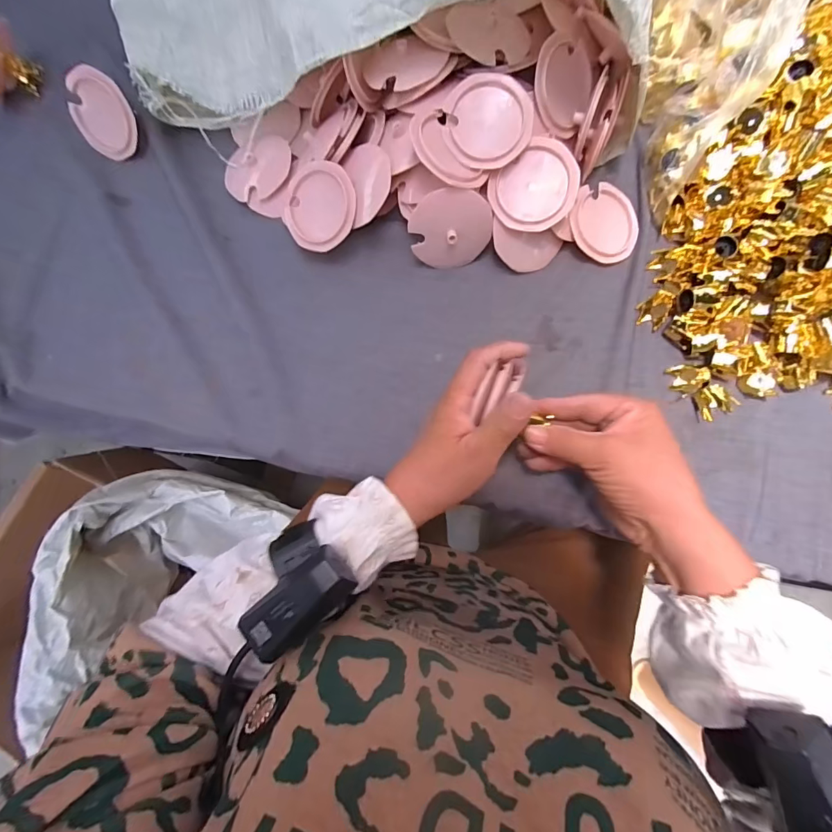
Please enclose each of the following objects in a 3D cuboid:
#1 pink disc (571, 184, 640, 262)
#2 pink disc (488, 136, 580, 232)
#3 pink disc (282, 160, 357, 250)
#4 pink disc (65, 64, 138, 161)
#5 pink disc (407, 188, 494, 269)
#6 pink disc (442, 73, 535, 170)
[{"bbox_3d":[0.184,-0.190,0.405,0.073,0.007,0.075,0,89,-20],"label":"pink disc"},{"bbox_3d":[0.106,-0.200,0.369,0.074,0.005,0.066,-33,96,15],"label":"pink disc"},{"bbox_3d":[-0.091,-0.198,0.392,0.075,0.010,0.075,6,106,24],"label":"pink disc"},{"bbox_3d":[-0.324,-0.312,0.428,0.063,0.073,0.015,24,42,-2],"label":"pink disc"},{"bbox_3d":[0.033,-0.169,0.379,0.074,0.070,0.009,-3,50,-3],"label":"pink disc"},{"bbox_3d":[0.063,-0.252,0.357,0.072,0.007,0.071,6,99,5],"label":"pink disc"}]

